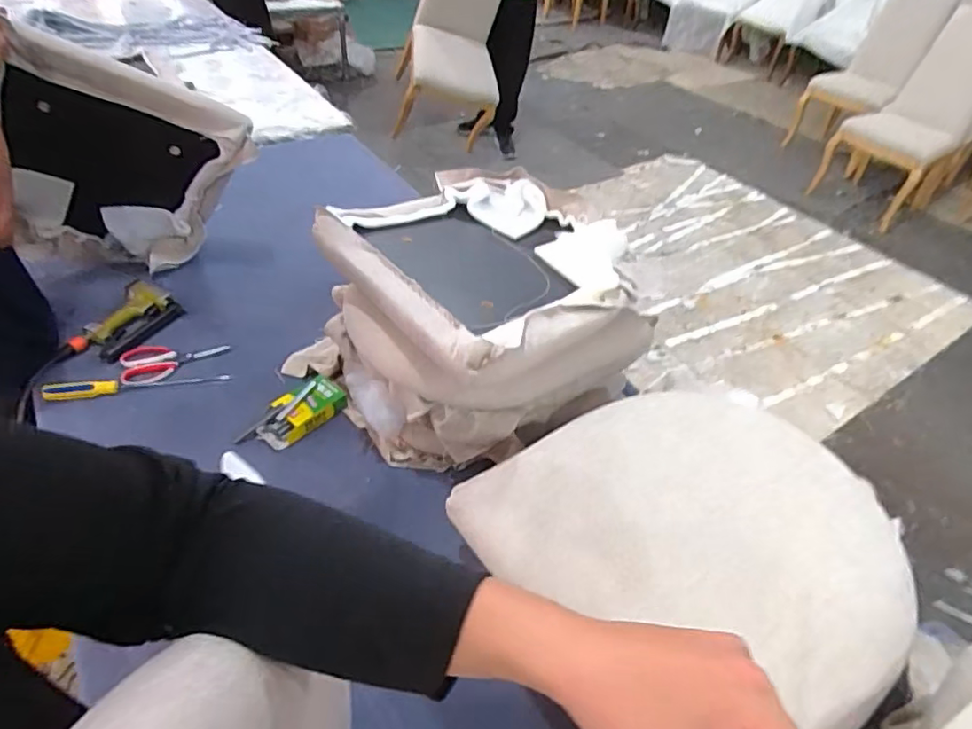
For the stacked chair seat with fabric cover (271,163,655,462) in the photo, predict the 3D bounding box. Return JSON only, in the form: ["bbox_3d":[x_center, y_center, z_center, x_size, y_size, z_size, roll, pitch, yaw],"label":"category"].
[{"bbox_3d":[-0.039,-0.082,1.071,0.490,0.311,0.468,-27,52,-30],"label":"stacked chair seat with fabric cover"}]

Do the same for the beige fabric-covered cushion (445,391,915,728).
[{"bbox_3d":[0.248,0.195,0.716,0.444,0.075,0.446,-24,51,-28],"label":"beige fabric-covered cushion"}]

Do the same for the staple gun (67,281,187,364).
[{"bbox_3d":[-0.720,-0.086,1.183,0.135,0.040,0.195,21,45,15],"label":"staple gun"}]

